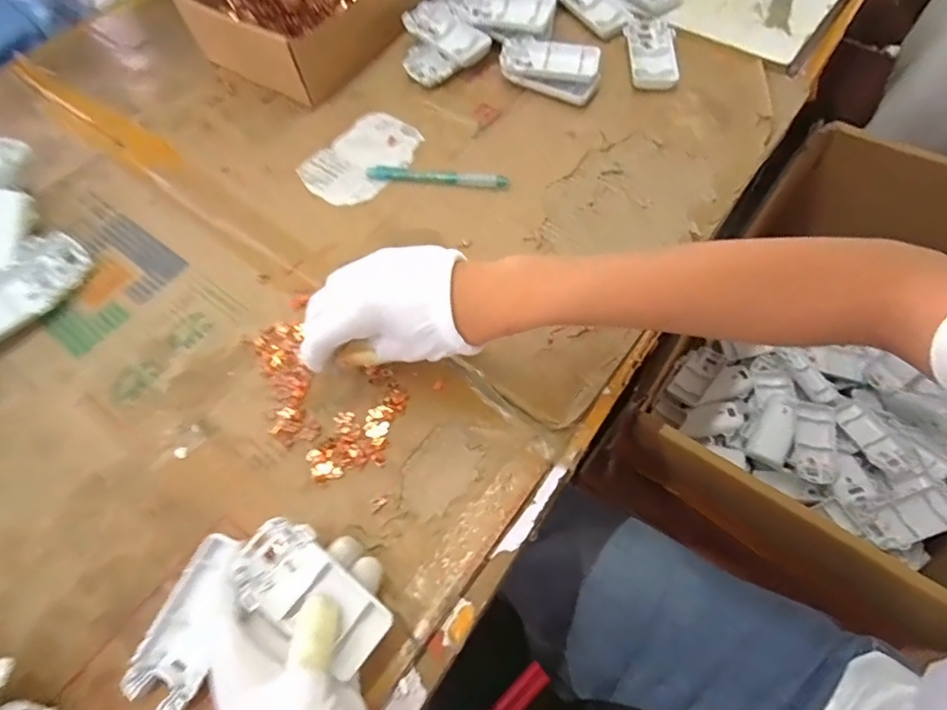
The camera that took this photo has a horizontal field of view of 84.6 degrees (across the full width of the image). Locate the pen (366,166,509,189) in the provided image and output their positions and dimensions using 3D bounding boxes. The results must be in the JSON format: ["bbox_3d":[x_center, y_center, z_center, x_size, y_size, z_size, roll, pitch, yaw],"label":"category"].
[{"bbox_3d":[-0.034,-0.162,0.481,0.130,0.009,0.015,8,65,6],"label":"pen"}]

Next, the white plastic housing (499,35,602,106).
[{"bbox_3d":[0.077,-0.290,0.526,0.098,0.029,0.057,21,68,12],"label":"white plastic housing"}]

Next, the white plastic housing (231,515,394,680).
[{"bbox_3d":[-0.094,0.139,0.307,0.097,0.021,0.048,32,70,12],"label":"white plastic housing"}]

